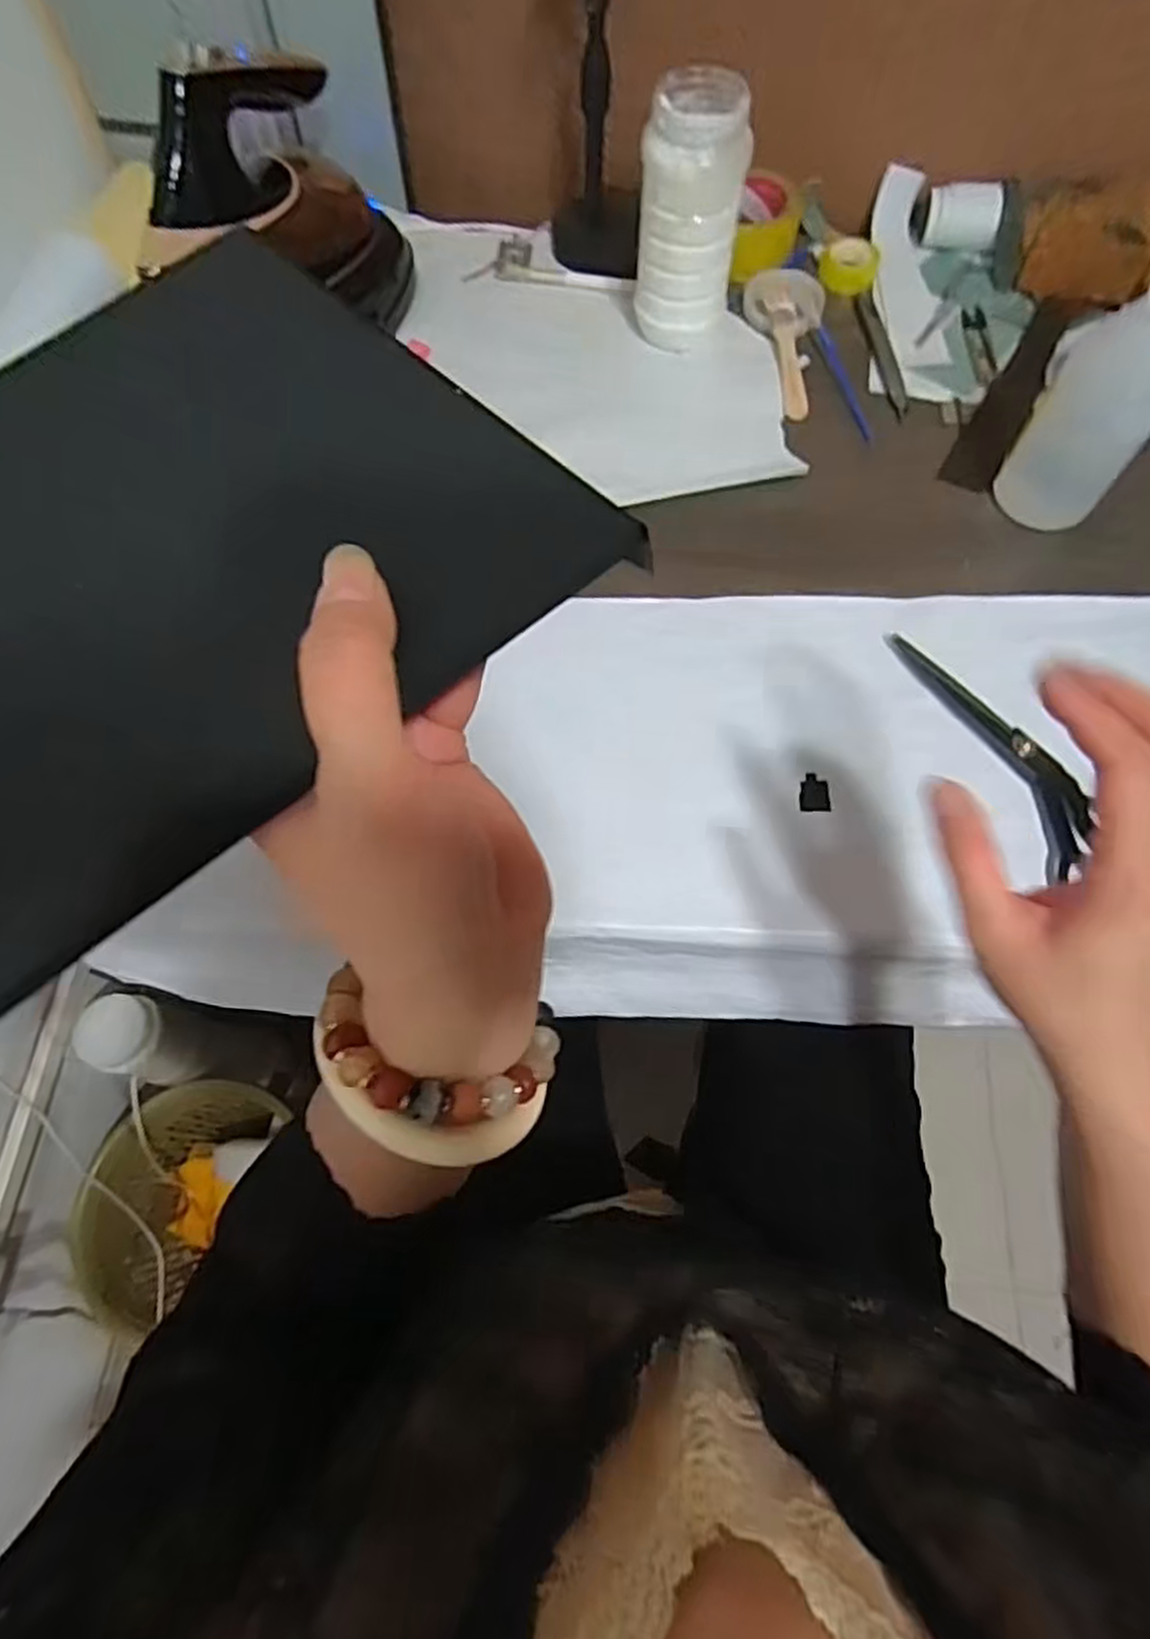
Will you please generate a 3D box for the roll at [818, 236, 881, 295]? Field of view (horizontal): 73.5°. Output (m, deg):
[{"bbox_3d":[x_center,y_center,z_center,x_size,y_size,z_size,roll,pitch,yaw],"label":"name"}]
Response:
[{"bbox_3d":[0.253,-0.514,0.716,0.052,0.029,0.041,19,69,8],"label":"roll"}]

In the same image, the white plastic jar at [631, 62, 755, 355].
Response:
[{"bbox_3d":[0.092,-0.479,0.618,0.078,0.156,0.069,9,68,4],"label":"white plastic jar"}]

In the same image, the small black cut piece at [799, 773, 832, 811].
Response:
[{"bbox_3d":[0.162,-0.019,0.521,0.021,0.004,0.030,4,68,2],"label":"small black cut piece"}]

